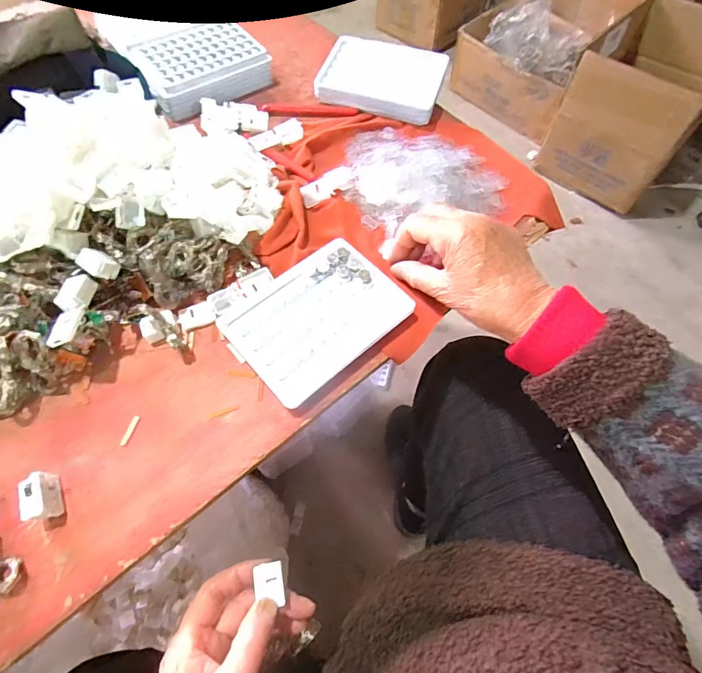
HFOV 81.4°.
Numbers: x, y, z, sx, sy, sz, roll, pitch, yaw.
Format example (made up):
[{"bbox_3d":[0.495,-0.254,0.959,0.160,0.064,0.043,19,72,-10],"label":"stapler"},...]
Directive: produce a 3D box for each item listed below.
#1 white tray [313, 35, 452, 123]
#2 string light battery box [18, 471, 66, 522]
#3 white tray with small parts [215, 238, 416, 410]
[{"bbox_3d":[0.036,-0.296,0.464,0.133,0.020,0.103,18,64,7],"label":"white tray"},{"bbox_3d":[-0.199,0.102,0.262,0.016,0.019,0.028,-18,65,-10],"label":"string light battery box"},{"bbox_3d":[-0.027,-0.019,0.327,0.131,0.010,0.096,-38,70,-18],"label":"white tray with small parts"}]

